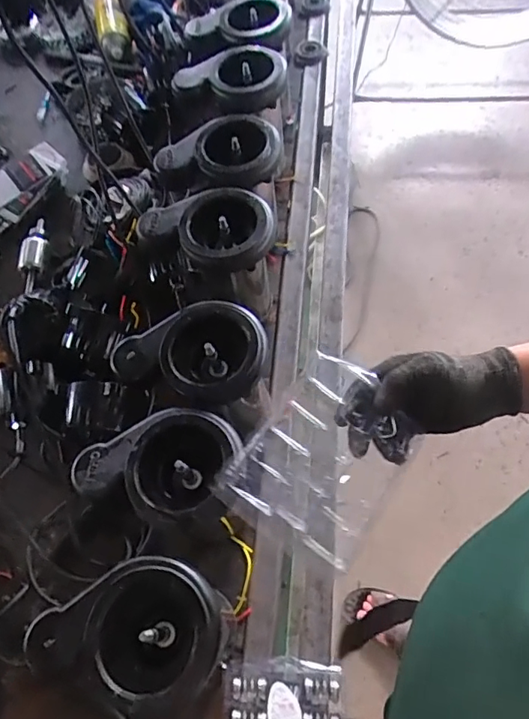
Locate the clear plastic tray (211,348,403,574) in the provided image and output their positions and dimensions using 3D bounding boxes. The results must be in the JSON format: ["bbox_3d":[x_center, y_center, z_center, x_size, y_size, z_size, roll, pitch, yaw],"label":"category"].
[{"bbox_3d":[0.060,0.088,0.479,0.138,0.025,0.170,35,69,1],"label":"clear plastic tray"}]

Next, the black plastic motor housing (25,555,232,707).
[{"bbox_3d":[-0.124,0.242,0.470,0.175,0.050,0.116,2,65,4],"label":"black plastic motor housing"}]

